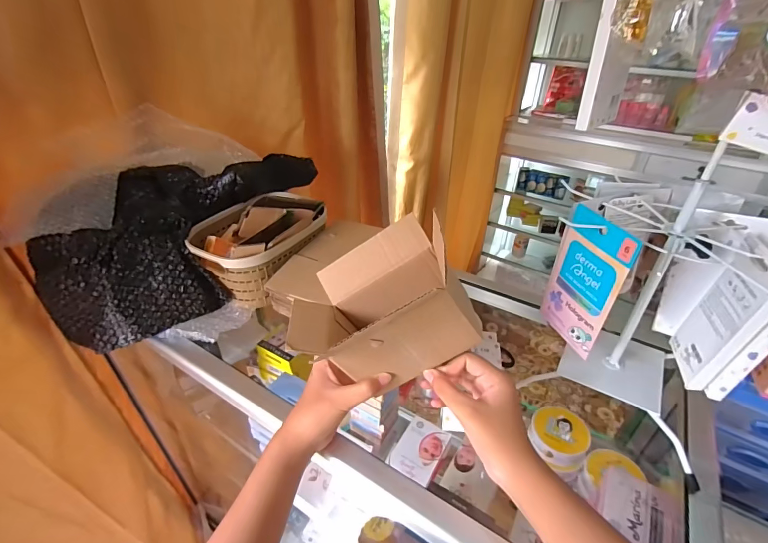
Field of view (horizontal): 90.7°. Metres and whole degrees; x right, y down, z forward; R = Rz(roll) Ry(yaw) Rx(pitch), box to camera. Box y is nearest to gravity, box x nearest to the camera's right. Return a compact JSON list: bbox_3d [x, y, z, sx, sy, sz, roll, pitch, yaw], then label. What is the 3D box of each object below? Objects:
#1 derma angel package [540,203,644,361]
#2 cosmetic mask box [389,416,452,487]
[{"bbox_3d":[0.200,0.012,0.383,0.010,0.138,0.079,-7,35,-11],"label":"derma angel package"},{"bbox_3d":[0.060,0.287,0.613,0.071,0.011,0.103,19,38,24],"label":"cosmetic mask box"}]

